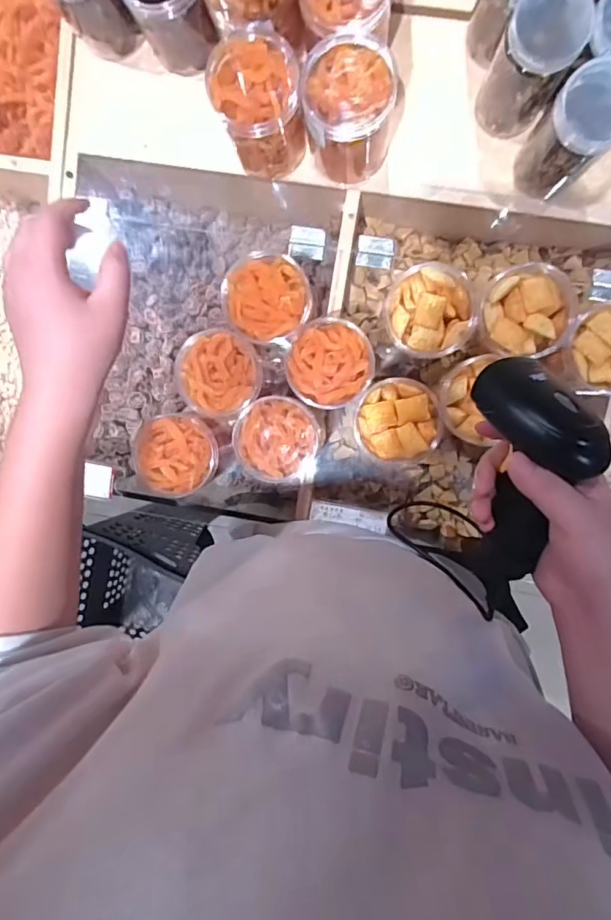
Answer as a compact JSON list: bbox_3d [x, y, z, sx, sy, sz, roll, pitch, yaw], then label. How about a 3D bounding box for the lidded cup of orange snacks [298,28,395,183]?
[{"bbox_3d":[0.042,-0.340,0.488,0.084,0.099,0.088,1,98,4],"label":"lidded cup of orange snacks"}]

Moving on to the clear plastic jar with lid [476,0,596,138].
[{"bbox_3d":[0.207,-0.365,0.461,0.064,0.121,0.062,1,98,4],"label":"clear plastic jar with lid"}]

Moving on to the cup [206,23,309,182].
[{"bbox_3d":[-0.045,-0.354,0.494,0.079,0.105,0.096,-10,97,5],"label":"cup"}]

